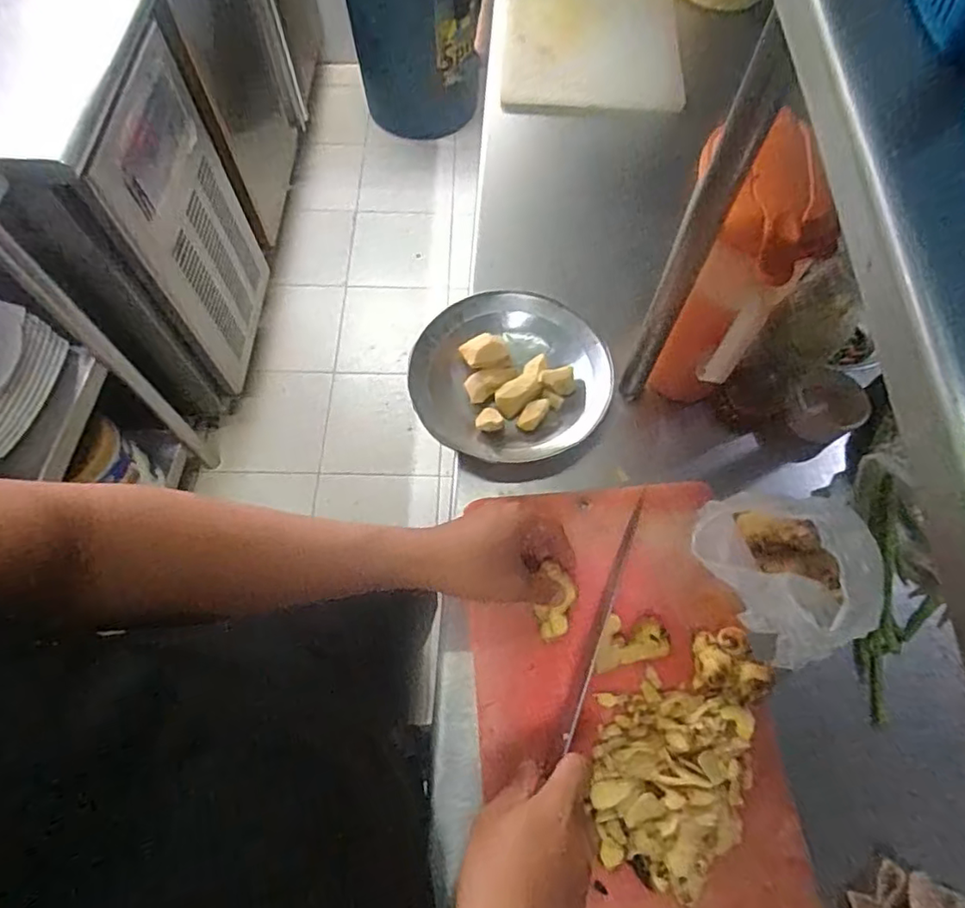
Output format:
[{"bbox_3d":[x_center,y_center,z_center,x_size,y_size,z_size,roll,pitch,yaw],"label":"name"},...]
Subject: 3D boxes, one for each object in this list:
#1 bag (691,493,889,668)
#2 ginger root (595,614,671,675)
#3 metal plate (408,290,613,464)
[{"bbox_3d":[0.248,0.090,0.486,0.109,0.094,0.135,-32,70,-14],"label":"bag"},{"bbox_3d":[0.121,0.155,0.493,0.057,0.034,0.040,-11,66,-6],"label":"ginger root"},{"bbox_3d":[0.029,-0.079,0.604,0.193,0.034,0.192,0,66,-1],"label":"metal plate"}]

